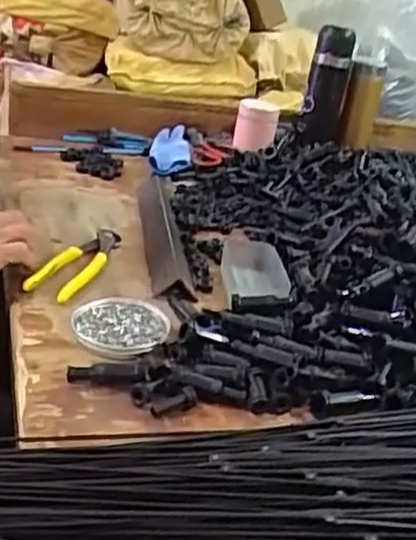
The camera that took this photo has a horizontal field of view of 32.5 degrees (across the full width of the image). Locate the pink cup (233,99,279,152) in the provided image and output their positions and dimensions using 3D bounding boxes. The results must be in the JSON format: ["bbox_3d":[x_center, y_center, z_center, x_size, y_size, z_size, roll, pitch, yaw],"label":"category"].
[{"bbox_3d":[0.077,-0.237,1.163,0.067,0.077,0.076,12,26,3],"label":"pink cup"}]

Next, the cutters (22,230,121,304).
[{"bbox_3d":[-0.143,-0.012,0.791,0.050,0.011,0.160,16,27,12],"label":"cutters"}]

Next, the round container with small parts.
[{"bbox_3d":[-0.079,0.056,0.690,0.096,0.018,0.099,8,26,-4],"label":"round container with small parts"}]

